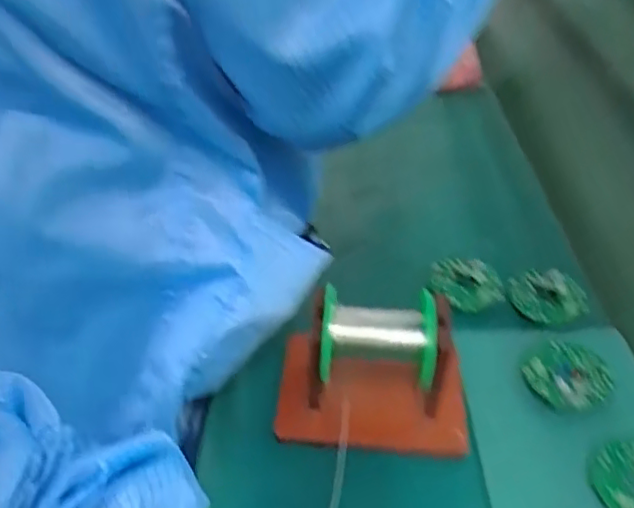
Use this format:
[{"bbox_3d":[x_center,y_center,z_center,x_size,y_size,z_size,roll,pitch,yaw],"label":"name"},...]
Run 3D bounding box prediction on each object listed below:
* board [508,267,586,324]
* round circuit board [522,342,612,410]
[{"bbox_3d":[0.203,0.036,0.534,0.056,0.014,0.063,-21,46,-24],"label":"board"},{"bbox_3d":[0.195,0.094,0.467,0.062,0.008,0.055,-29,50,-30],"label":"round circuit board"}]

